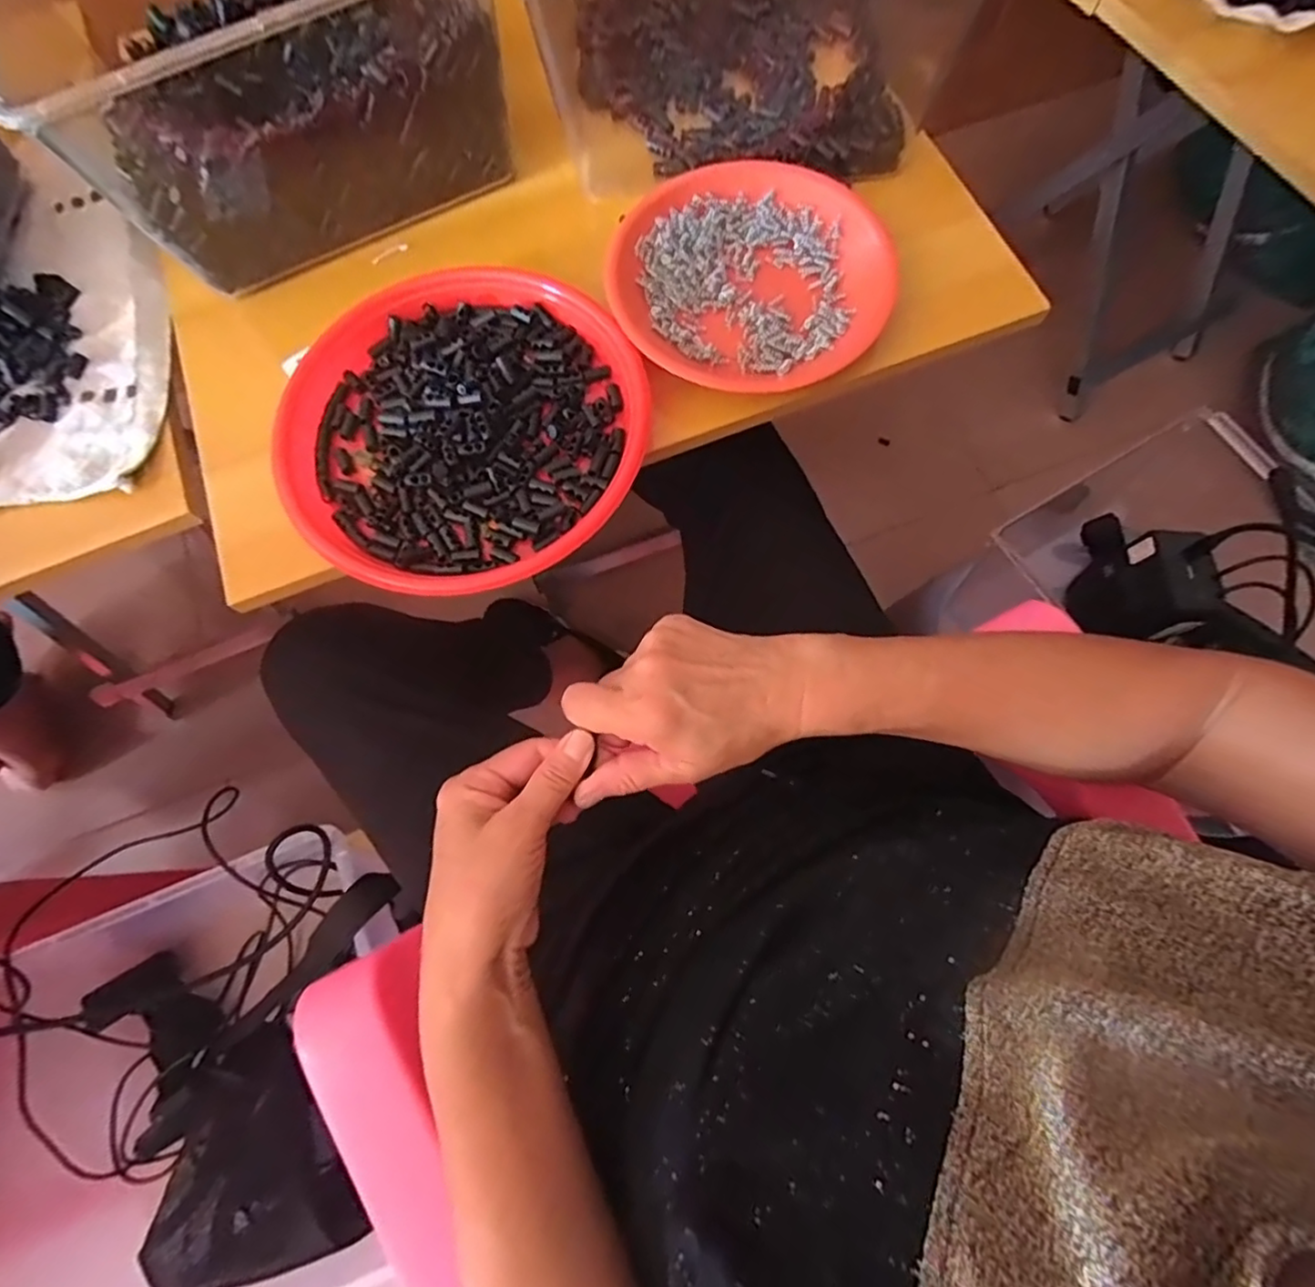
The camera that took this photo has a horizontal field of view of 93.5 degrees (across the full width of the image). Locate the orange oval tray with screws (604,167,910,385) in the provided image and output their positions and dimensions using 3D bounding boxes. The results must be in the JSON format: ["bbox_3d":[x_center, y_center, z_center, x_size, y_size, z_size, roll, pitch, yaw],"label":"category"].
[{"bbox_3d":[0.067,-0.265,0.450,0.195,0.031,0.190,7,76,6],"label":"orange oval tray with screws"}]

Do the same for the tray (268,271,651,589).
[{"bbox_3d":[-0.131,-0.148,0.412,0.239,0.041,0.225,-1,75,4],"label":"tray"}]

